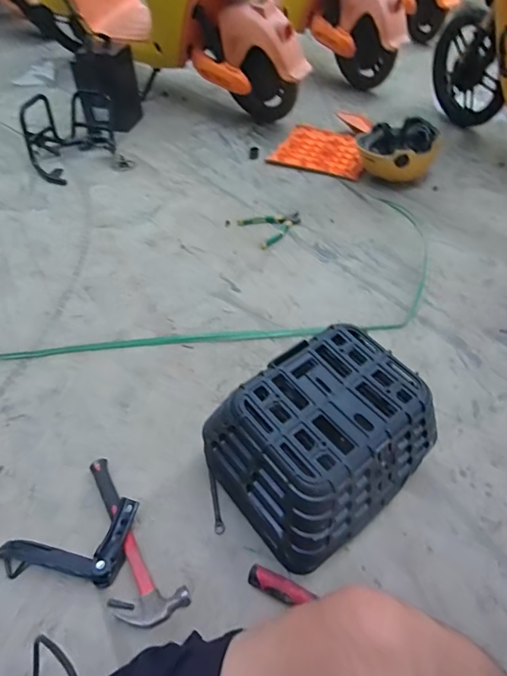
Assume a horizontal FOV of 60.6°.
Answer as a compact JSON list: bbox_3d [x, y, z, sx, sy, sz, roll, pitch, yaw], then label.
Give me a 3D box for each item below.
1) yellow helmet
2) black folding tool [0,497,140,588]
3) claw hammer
[{"bbox_3d":[0.466,-0.609,1.433,0.251,0.153,0.211,18,51,15],"label":"yellow helmet"},{"bbox_3d":[-0.278,0.337,0.667,0.219,0.039,0.108,-16,51,-14],"label":"black folding tool"},{"bbox_3d":[-0.214,0.318,0.689,0.097,0.034,0.281,-29,55,-23],"label":"claw hammer"}]

